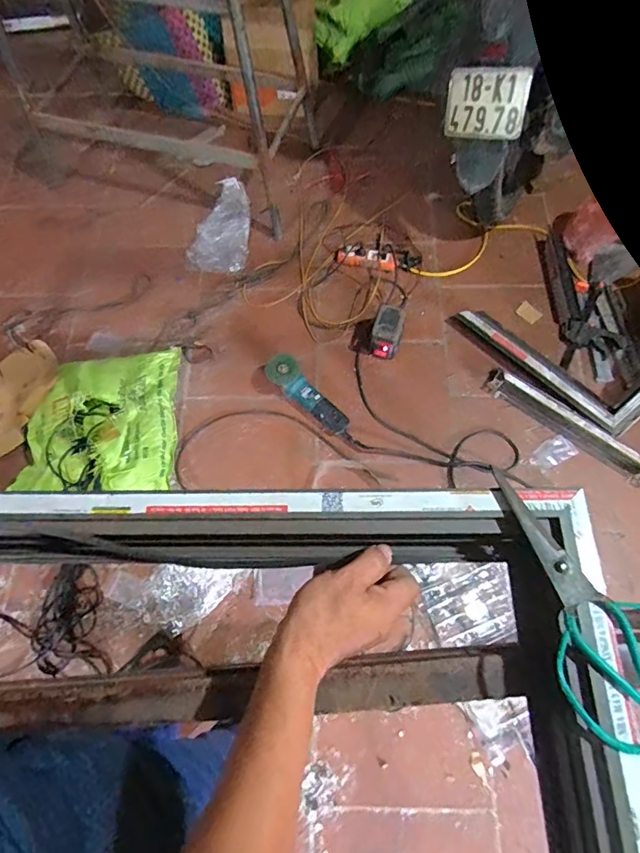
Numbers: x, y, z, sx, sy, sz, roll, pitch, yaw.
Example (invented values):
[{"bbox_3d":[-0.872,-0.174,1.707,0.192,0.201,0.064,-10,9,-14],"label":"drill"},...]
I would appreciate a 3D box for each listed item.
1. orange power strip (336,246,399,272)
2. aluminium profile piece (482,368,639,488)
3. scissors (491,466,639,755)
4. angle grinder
[{"bbox_3d":[0.155,-0.565,1.607,0.211,0.041,0.065,8,69,6],"label":"orange power strip"},{"bbox_3d":[0.700,-0.006,1.349,0.503,0.033,0.084,35,74,15],"label":"aluminium profile piece"},{"bbox_3d":[0.199,0.129,0.369,0.091,0.015,0.205,-23,69,-8],"label":"scissors"},{"bbox_3d":[-0.040,-0.089,1.395,0.090,0.089,0.294,-39,72,-12],"label":"angle grinder"}]

